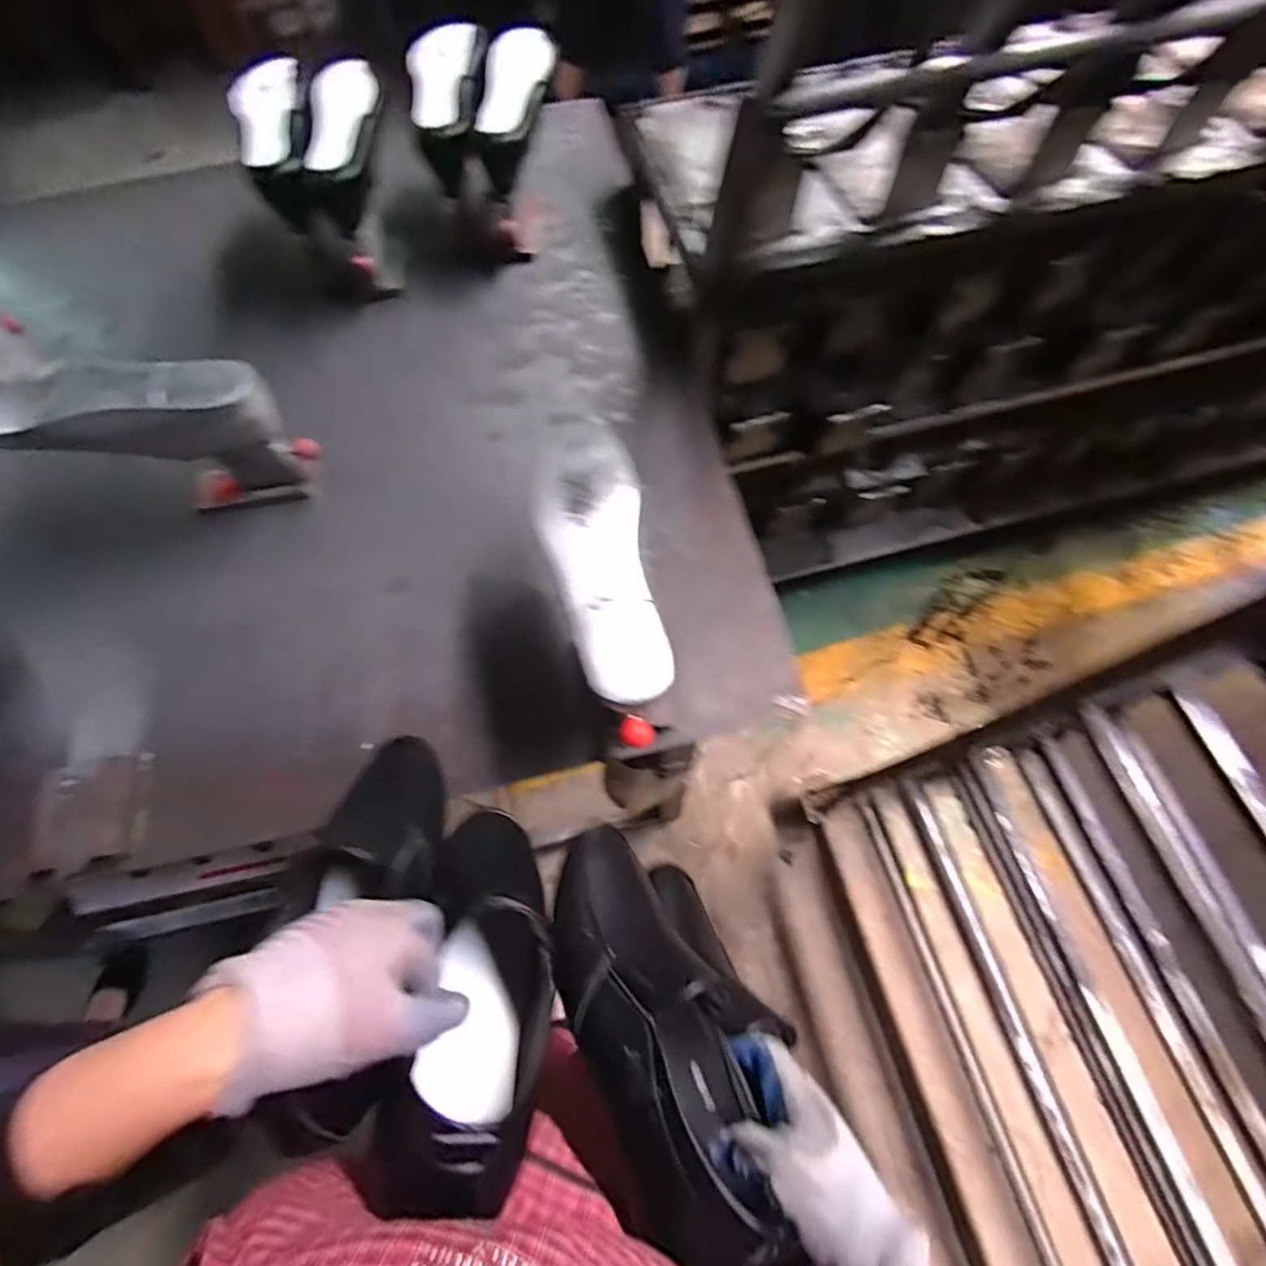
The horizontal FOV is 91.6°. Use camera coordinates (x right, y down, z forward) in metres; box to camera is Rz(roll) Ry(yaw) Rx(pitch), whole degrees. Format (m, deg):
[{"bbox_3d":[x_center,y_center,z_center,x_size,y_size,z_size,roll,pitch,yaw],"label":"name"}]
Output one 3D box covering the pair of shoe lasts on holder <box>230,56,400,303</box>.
[{"bbox_3d":[-0.442,-0.676,0.923,0.189,0.190,0.286,-13,67,-3],"label":"pair of shoe lasts on holder"}]

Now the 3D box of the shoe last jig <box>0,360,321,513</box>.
[{"bbox_3d":[-0.557,-0.219,0.718,0.309,0.191,0.086,-6,66,0],"label":"shoe last jig"}]

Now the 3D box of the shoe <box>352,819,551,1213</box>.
[{"bbox_3d":[-0.104,0.236,0.415,0.086,0.280,0.088,-2,105,-6],"label":"shoe"}]

